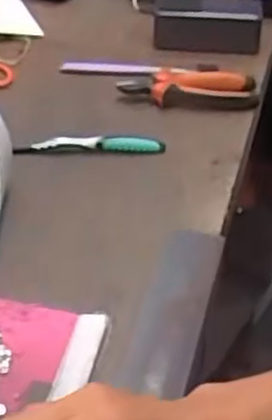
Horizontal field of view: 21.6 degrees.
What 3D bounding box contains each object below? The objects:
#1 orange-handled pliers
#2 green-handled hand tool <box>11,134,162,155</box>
[{"bbox_3d":[0.058,-0.135,0.796,0.151,0.021,0.066,-2,39,-2],"label":"orange-handled pliers"},{"bbox_3d":[-0.045,-0.067,0.711,0.146,0.019,0.015,-2,39,-2],"label":"green-handled hand tool"}]

